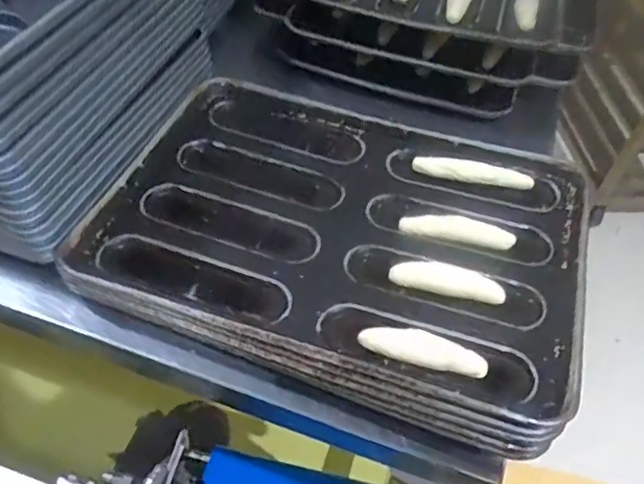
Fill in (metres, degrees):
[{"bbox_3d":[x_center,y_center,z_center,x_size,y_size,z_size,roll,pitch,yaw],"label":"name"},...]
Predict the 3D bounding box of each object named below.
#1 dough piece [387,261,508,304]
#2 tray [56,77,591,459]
[{"bbox_3d":[0.133,0.039,0.646,0.117,0.017,0.029,13,50,5],"label":"dough piece"},{"bbox_3d":[0.027,-0.021,0.705,0.517,0.036,0.387,16,47,12],"label":"tray"}]

